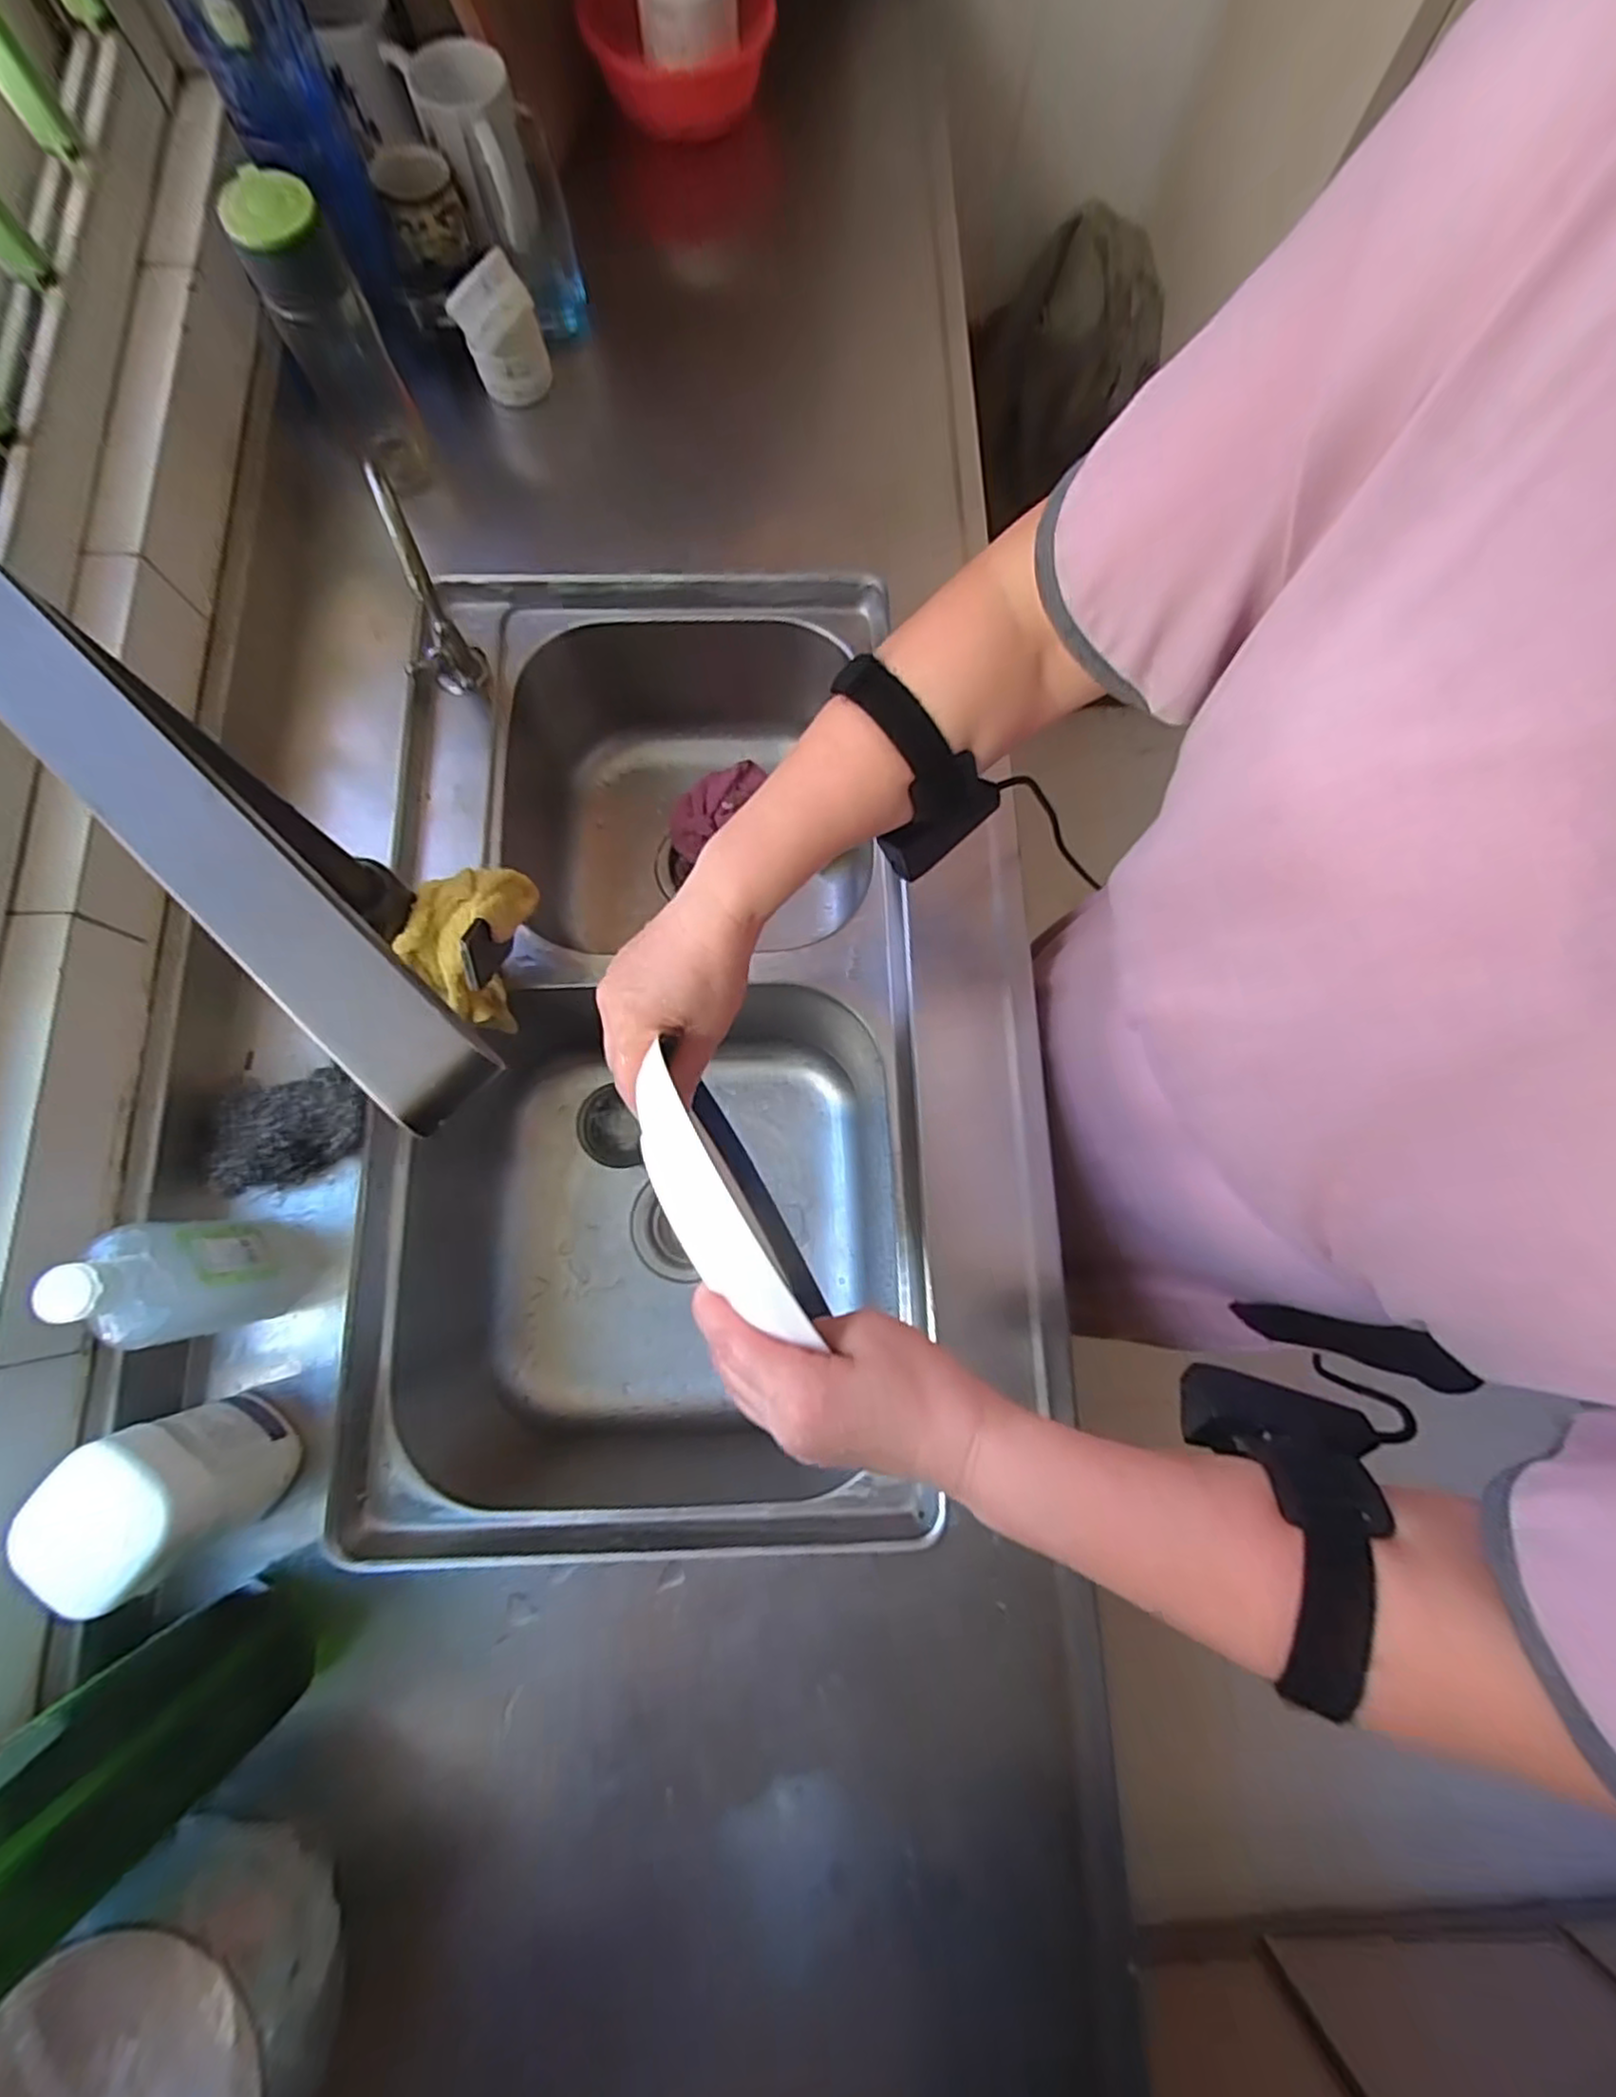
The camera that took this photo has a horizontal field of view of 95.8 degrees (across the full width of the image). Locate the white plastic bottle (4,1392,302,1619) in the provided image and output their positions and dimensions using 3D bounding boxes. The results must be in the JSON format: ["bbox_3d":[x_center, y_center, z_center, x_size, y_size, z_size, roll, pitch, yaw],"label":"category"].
[{"bbox_3d":[-0.349,0.240,0.410,0.061,0.127,0.082,-35,81,-8],"label":"white plastic bottle"}]

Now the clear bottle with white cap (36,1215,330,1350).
[{"bbox_3d":[-0.347,0.129,0.425,0.046,0.150,0.067,-21,79,-6],"label":"clear bottle with white cap"}]

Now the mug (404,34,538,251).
[{"bbox_3d":[-0.276,-0.751,0.616,0.080,0.099,0.113,-15,79,-5],"label":"mug"}]

